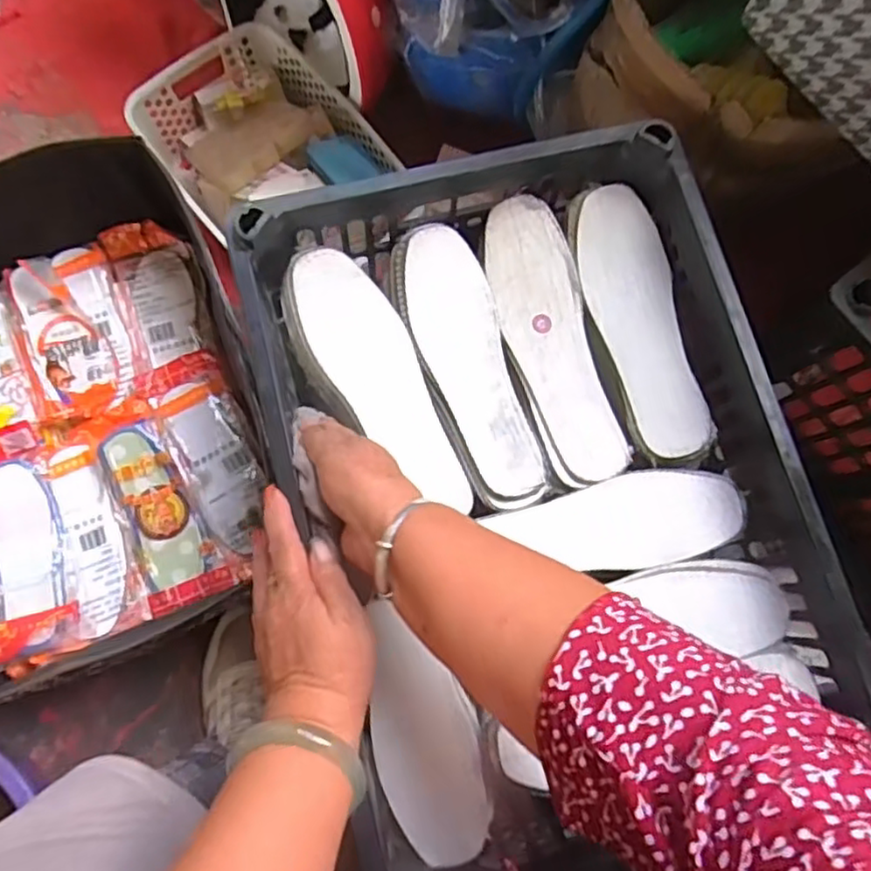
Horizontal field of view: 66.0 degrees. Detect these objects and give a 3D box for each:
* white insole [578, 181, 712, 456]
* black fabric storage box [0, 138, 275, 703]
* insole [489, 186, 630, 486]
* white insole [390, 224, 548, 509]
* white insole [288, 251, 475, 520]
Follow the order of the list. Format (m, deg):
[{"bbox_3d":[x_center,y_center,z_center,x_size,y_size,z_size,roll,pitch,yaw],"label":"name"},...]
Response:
[{"bbox_3d":[0.163,-0.092,0.537,0.062,0.022,0.219,-12,79,-2],"label":"white insole"},{"bbox_3d":[-0.338,-0.017,0.609,0.301,0.154,0.423,-23,80,-4],"label":"black fabric storage box"},{"bbox_3d":[0.093,-0.077,0.538,0.068,0.021,0.231,-14,79,-2],"label":"insole"},{"bbox_3d":[0.027,-0.057,0.531,0.072,0.011,0.231,-20,79,-3],"label":"white insole"},{"bbox_3d":[-0.042,-0.042,0.509,0.070,0.025,0.217,-27,80,-4],"label":"white insole"}]

